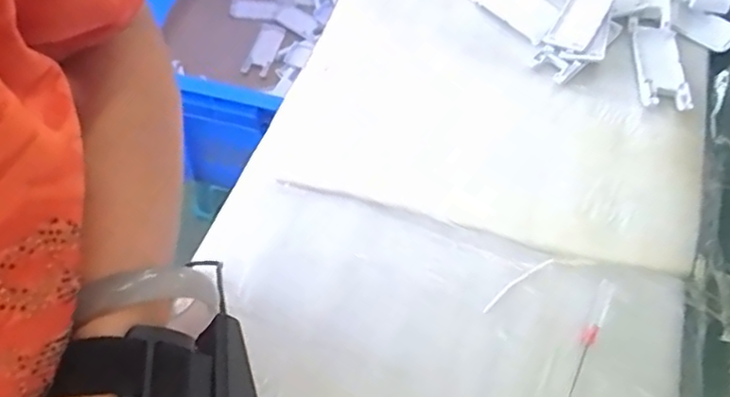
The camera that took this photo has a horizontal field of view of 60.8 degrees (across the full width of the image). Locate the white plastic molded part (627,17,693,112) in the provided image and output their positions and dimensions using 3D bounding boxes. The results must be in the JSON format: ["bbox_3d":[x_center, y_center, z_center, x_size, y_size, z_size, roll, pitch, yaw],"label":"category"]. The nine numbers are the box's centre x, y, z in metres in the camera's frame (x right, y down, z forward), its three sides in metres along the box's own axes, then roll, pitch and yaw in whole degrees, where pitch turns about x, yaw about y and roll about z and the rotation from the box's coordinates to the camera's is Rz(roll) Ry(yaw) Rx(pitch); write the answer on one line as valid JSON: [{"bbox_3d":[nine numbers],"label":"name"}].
[{"bbox_3d":[0.277,-0.128,0.586,0.046,0.023,0.106,7,59,2],"label":"white plastic molded part"}]

